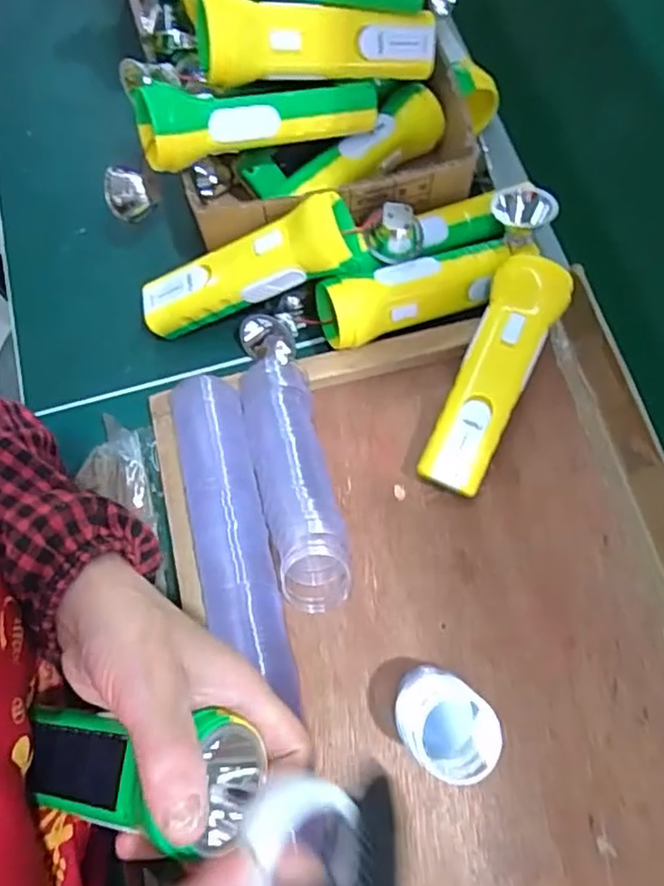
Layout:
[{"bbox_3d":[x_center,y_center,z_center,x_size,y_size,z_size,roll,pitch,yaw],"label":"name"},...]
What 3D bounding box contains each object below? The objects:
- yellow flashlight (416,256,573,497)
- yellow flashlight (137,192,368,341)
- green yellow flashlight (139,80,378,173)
[{"bbox_3d":[0.107,-0.045,0.418,0.046,0.049,0.157,26,74,8],"label":"yellow flashlight"},{"bbox_3d":[-0.058,-0.117,0.445,0.160,0.044,0.047,-18,72,17],"label":"yellow flashlight"},{"bbox_3d":[-0.047,-0.222,0.424,0.164,0.045,0.041,-16,73,-18],"label":"green yellow flashlight"}]

